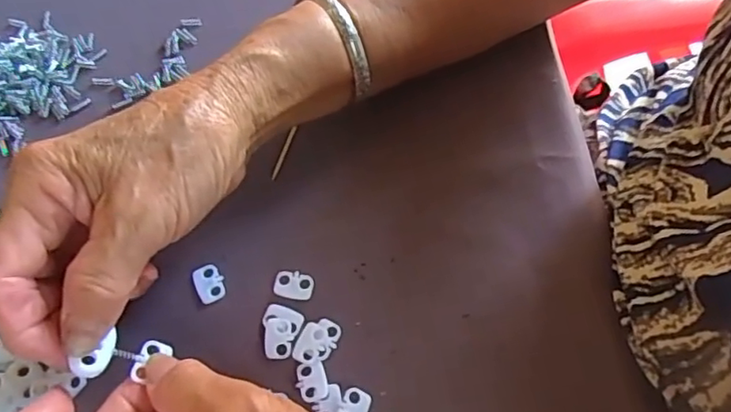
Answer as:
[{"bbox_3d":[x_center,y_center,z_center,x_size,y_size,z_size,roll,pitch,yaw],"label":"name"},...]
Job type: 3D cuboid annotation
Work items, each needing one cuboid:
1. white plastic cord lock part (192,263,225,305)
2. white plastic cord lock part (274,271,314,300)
[{"bbox_3d":[-0.076,0.036,0.285,0.013,0.004,0.019,-24,67,-11],"label":"white plastic cord lock part"},{"bbox_3d":[-0.035,0.037,0.285,0.019,0.004,0.013,3,65,1],"label":"white plastic cord lock part"}]

